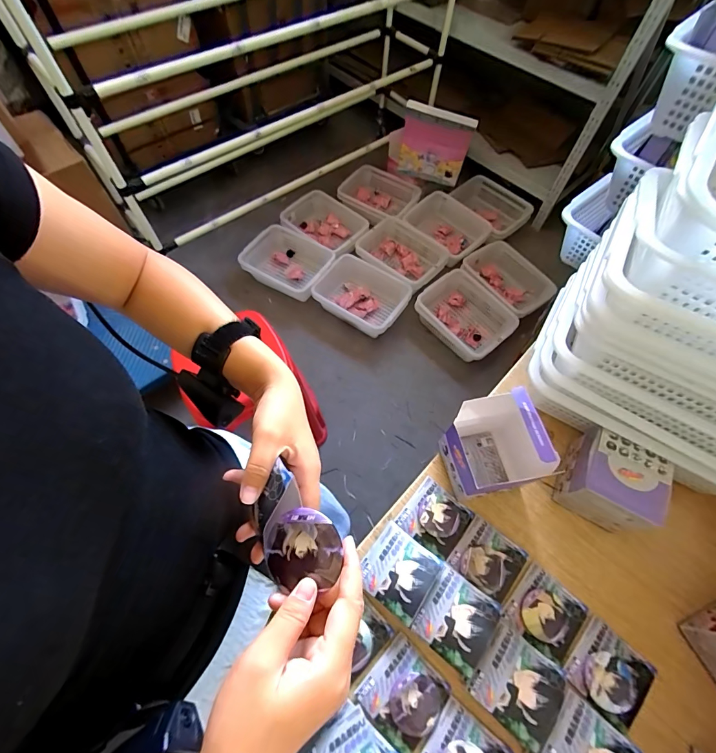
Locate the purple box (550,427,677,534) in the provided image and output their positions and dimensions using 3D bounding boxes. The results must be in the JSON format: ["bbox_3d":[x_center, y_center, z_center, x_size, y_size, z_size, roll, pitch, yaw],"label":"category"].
[{"bbox_3d":[0.342,0.141,0.503,0.108,0.096,0.104,29,65,12],"label":"purple box"}]

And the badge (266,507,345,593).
[{"bbox_3d":[-0.036,0.118,0.249,0.052,0.006,0.051,-2,82,17],"label":"badge"}]

